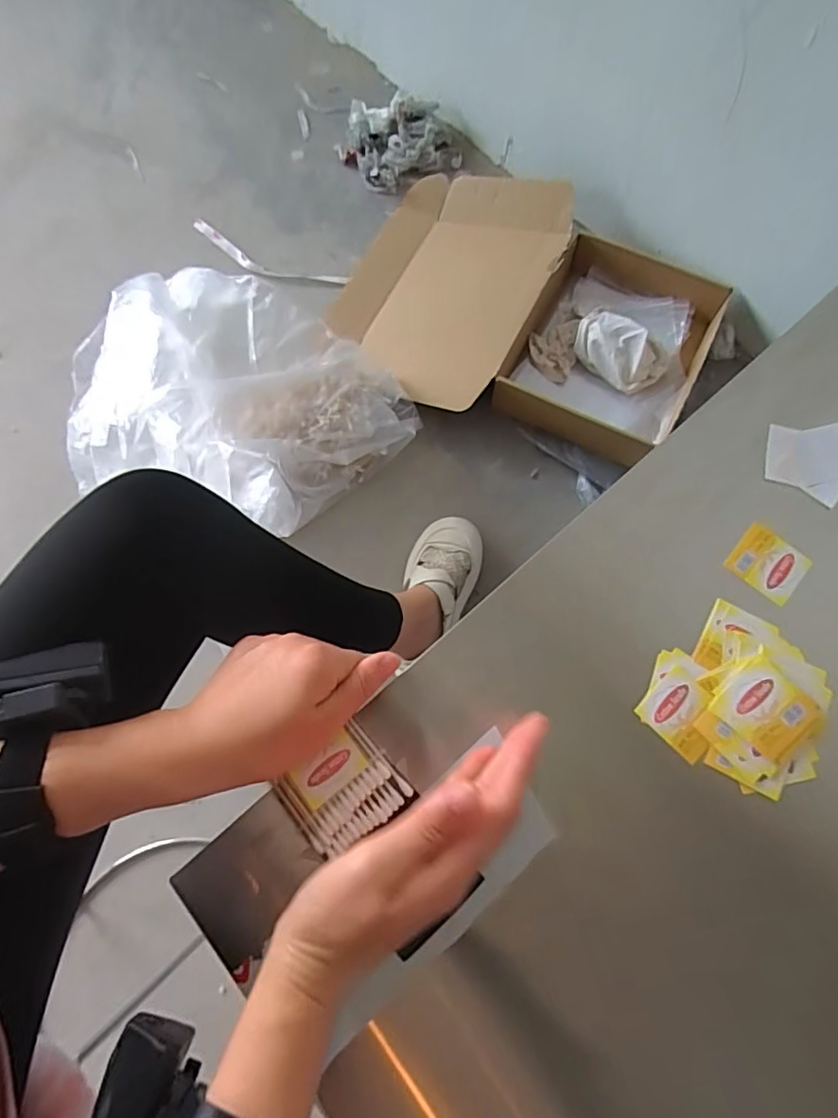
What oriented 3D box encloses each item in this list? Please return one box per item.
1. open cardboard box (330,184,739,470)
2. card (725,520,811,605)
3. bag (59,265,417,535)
[{"bbox_3d":[0.164,-0.412,0.926,0.613,0.127,0.434,24,75,7],"label":"open cardboard box"},{"bbox_3d":[0.224,0.003,0.355,0.043,0.005,0.036,38,85,7],"label":"card"},{"bbox_3d":[-0.257,-0.214,0.809,0.454,0.254,0.325,20,75,6],"label":"bag"}]

